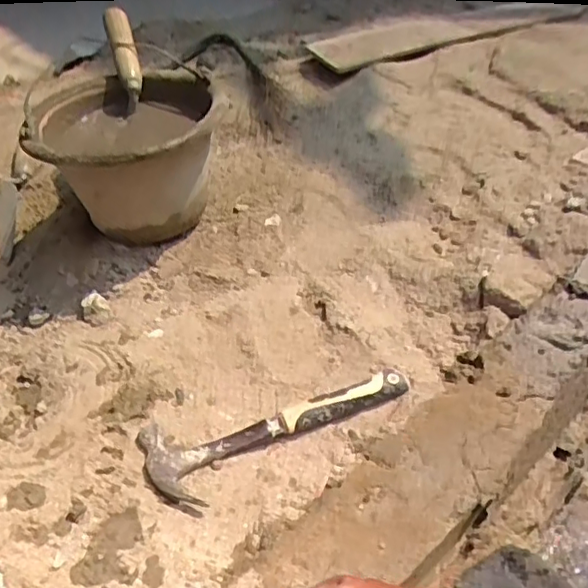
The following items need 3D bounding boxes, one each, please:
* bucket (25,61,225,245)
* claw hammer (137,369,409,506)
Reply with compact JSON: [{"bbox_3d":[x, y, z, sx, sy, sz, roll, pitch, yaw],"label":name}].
[{"bbox_3d":[-0.218,-0.179,0.841,0.230,0.176,0.261,-10,43,-7],"label":"bucket"},{"bbox_3d":[-0.012,0.141,0.638,0.287,0.024,0.086,-15,43,-11],"label":"claw hammer"}]

